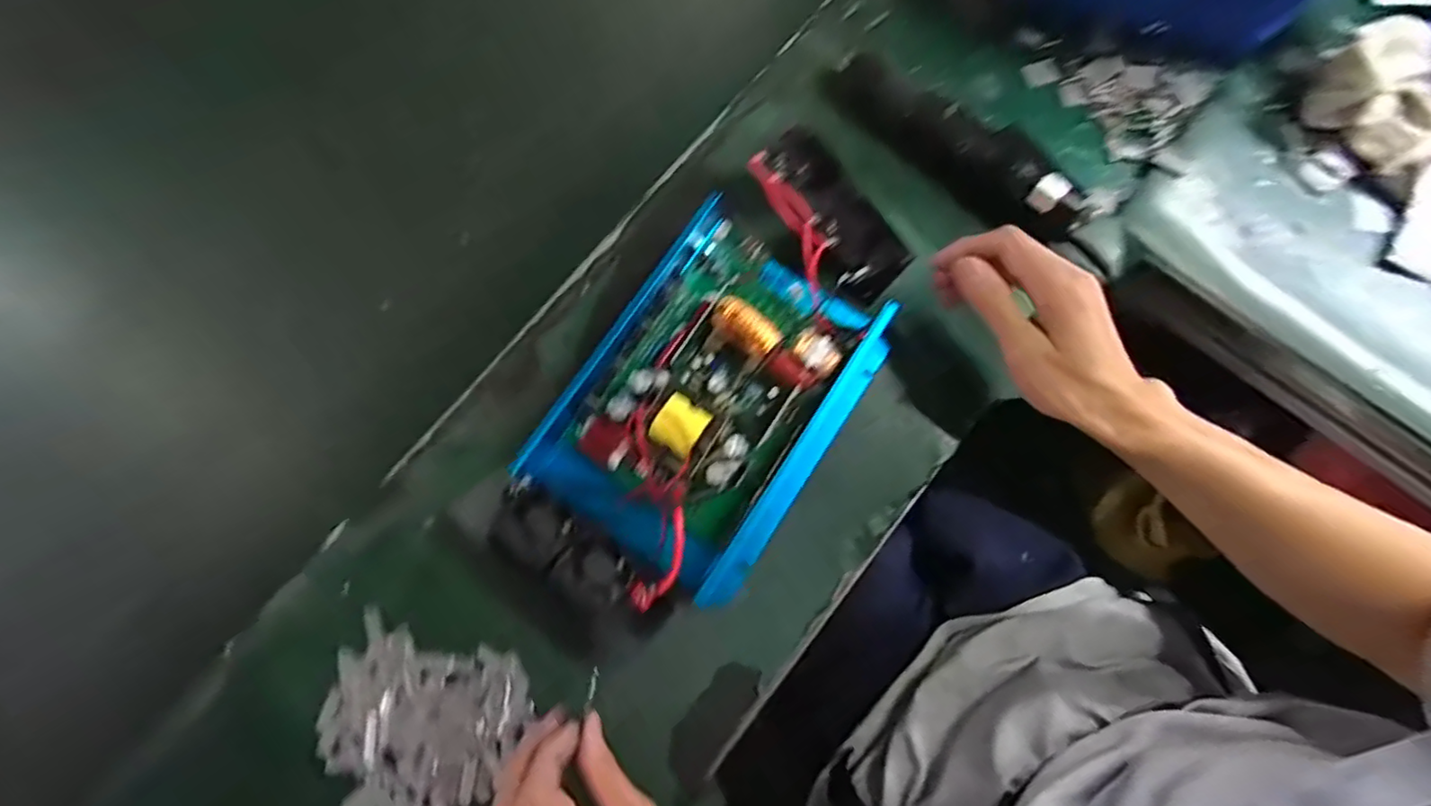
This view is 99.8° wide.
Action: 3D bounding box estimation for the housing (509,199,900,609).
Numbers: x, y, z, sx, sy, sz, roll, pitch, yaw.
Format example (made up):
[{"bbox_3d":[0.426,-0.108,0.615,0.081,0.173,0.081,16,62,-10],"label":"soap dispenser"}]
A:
[{"bbox_3d":[-0.004,0.001,0.393,0.161,0.051,0.233,34,80,8],"label":"housing"}]

